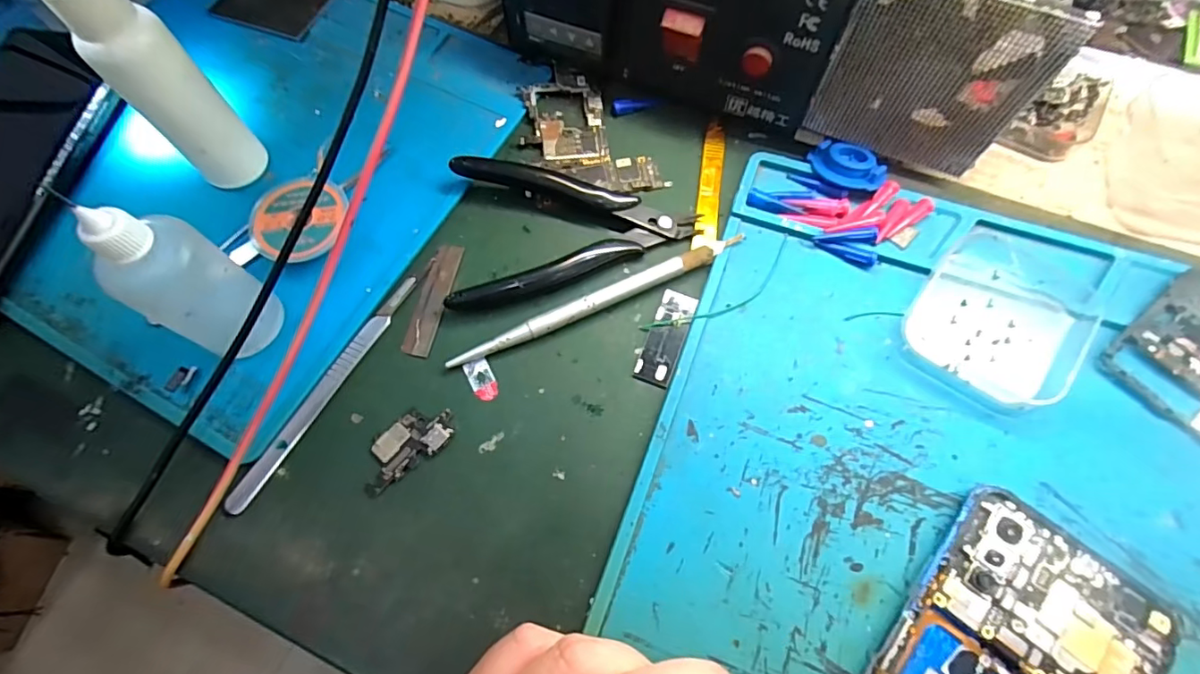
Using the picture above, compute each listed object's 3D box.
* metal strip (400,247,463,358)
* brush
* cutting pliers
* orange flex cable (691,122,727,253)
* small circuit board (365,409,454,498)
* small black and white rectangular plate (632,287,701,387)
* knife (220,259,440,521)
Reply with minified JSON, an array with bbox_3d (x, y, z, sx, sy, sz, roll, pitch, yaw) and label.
[{"bbox_3d":[-0.077,-0.018,0.249,0.013,0.004,0.056,11,69,7],"label":"metal strip"},{"bbox_3d":[0.001,-0.017,0.243,0.142,0.008,0.008,-24,69,-7],"label":"brush"},{"bbox_3d":[-0.012,-0.054,0.253,0.113,0.016,0.071,-6,68,0],"label":"cutting pliers"},{"bbox_3d":[0.055,-0.077,0.269,0.011,0.004,0.076,8,69,6],"label":"orange flex cable"},{"bbox_3d":[-0.081,0.044,0.222,0.041,0.004,0.021,-36,71,-11],"label":"small circuit board"},{"bbox_3d":[0.029,-0.001,0.239,0.016,0.004,0.045,20,70,10],"label":"small black and white rectangular plate"},{"bbox_3d":[-0.115,0.017,0.234,0.009,0.005,0.127,28,72,13],"label":"knife"}]

